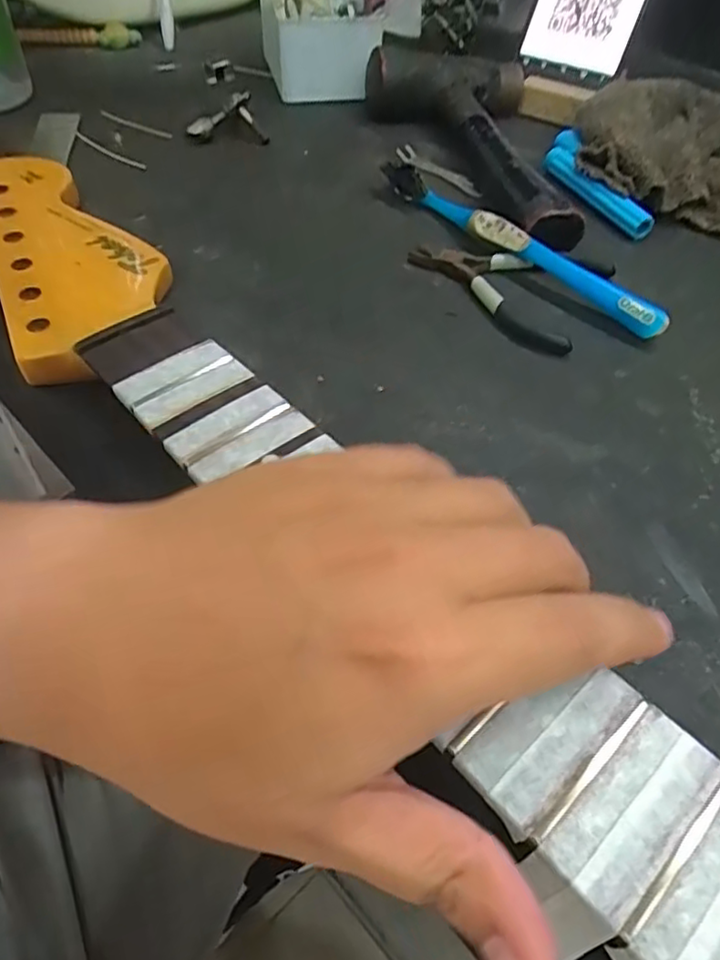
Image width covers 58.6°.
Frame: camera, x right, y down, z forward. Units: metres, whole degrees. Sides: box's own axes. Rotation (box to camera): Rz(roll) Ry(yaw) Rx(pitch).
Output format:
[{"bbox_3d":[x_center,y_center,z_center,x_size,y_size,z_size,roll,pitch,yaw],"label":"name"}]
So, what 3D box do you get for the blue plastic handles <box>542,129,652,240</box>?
[{"bbox_3d":[0.138,-0.179,0.385,0.025,0.017,0.102,-13,53,-10],"label":"blue plastic handles"}]

